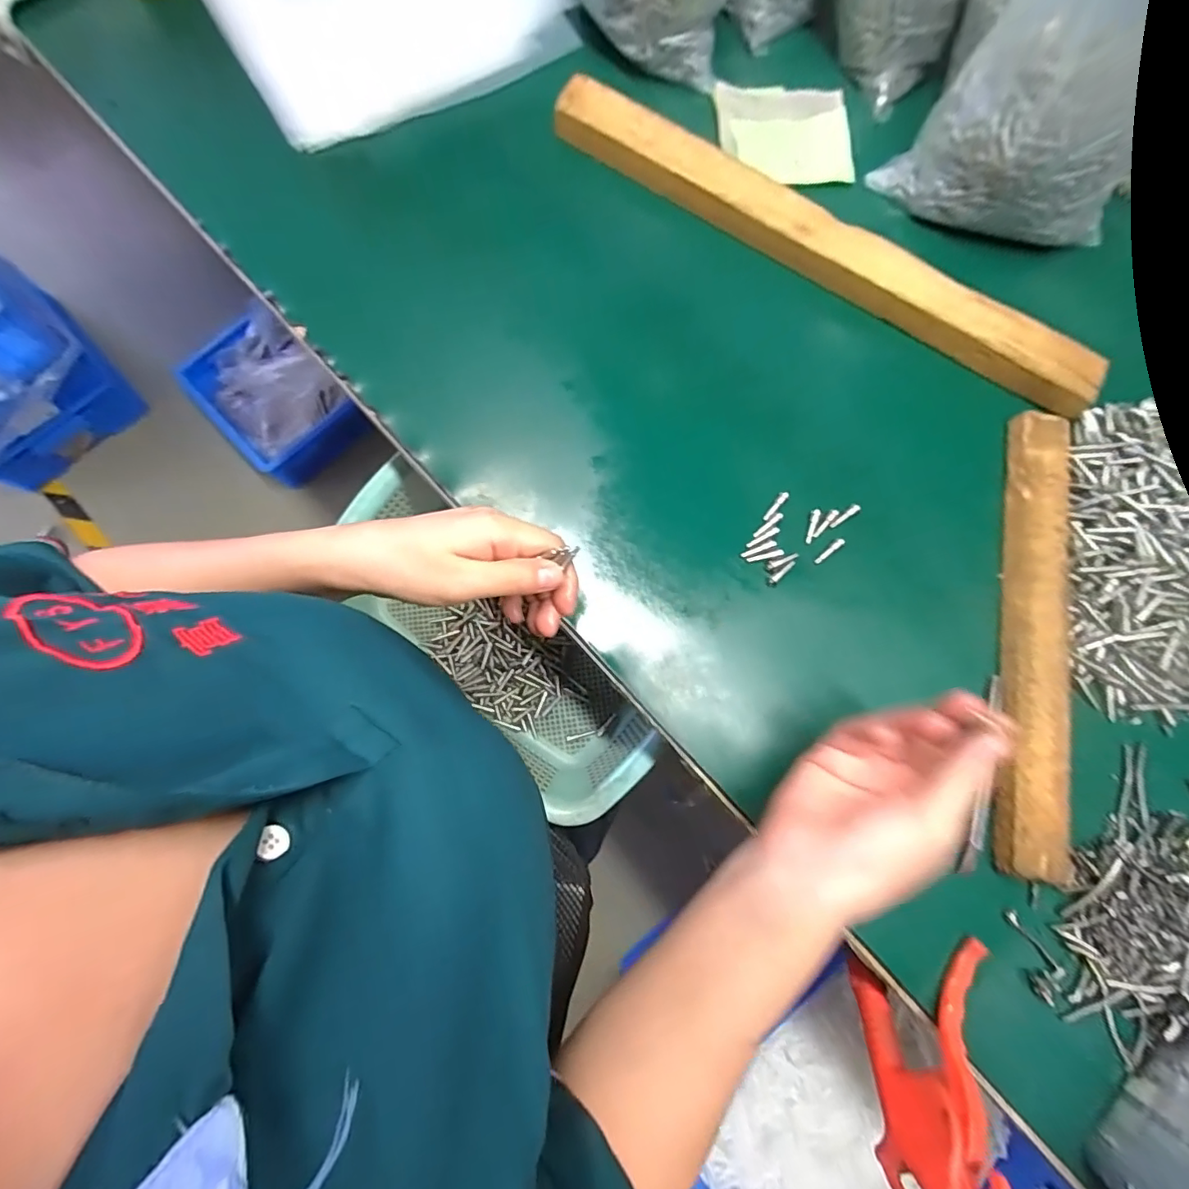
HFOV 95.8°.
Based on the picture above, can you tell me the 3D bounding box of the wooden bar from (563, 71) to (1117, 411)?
[{"bbox_3d":[0.169,-0.269,0.404,0.444,0.021,0.047,33,81,5],"label":"wooden bar"}]

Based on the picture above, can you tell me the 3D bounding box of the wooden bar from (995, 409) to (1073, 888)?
[{"bbox_3d":[0.287,0.021,0.351,0.038,0.019,0.305,10,80,1],"label":"wooden bar"}]

